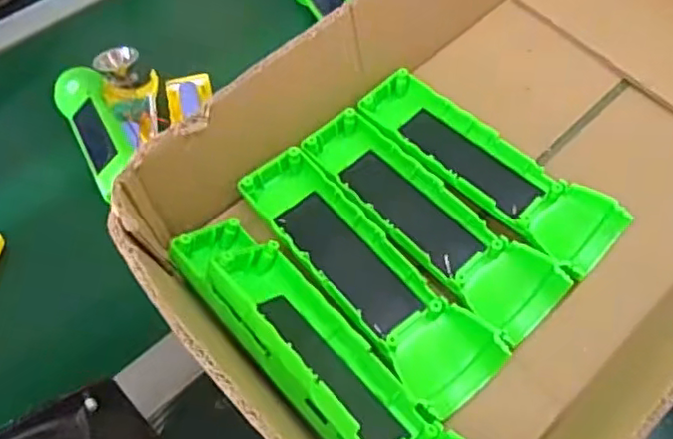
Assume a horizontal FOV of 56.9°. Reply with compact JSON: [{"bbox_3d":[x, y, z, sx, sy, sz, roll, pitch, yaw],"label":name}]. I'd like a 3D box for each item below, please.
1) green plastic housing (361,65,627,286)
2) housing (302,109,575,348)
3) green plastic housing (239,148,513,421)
[{"bbox_3d":[0.085,-0.029,0.364,0.050,0.029,0.161,-38,62,-22],"label":"green plastic housing"},{"bbox_3d":[0.049,-0.002,0.342,0.050,0.024,0.159,-36,61,-21],"label":"housing"},{"bbox_3d":[0.012,0.030,0.325,0.048,0.034,0.160,-36,61,-21],"label":"green plastic housing"}]

